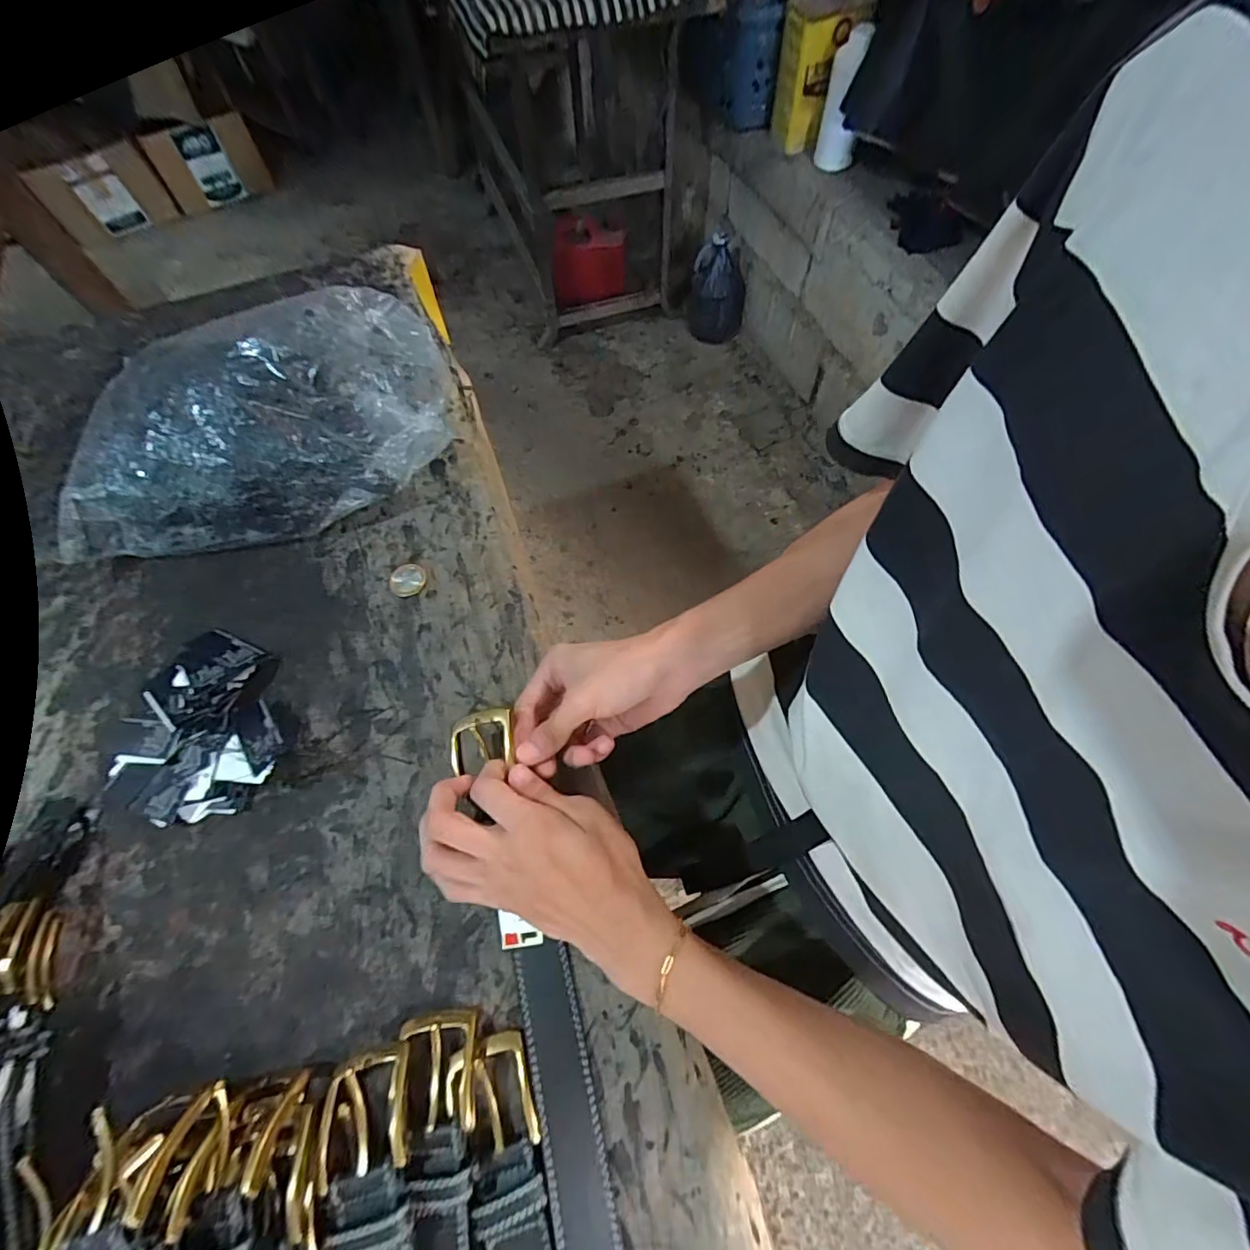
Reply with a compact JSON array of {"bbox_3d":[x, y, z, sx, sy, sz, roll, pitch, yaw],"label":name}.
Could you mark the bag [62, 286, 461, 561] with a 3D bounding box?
[{"bbox_3d":[-0.299,-0.168,0.441,0.294,0.116,0.162,-13,66,-4],"label":"bag"}]

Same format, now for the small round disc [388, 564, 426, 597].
[{"bbox_3d":[-0.178,-0.038,0.440,0.028,0.004,0.029,-1,65,1],"label":"small round disc"}]

